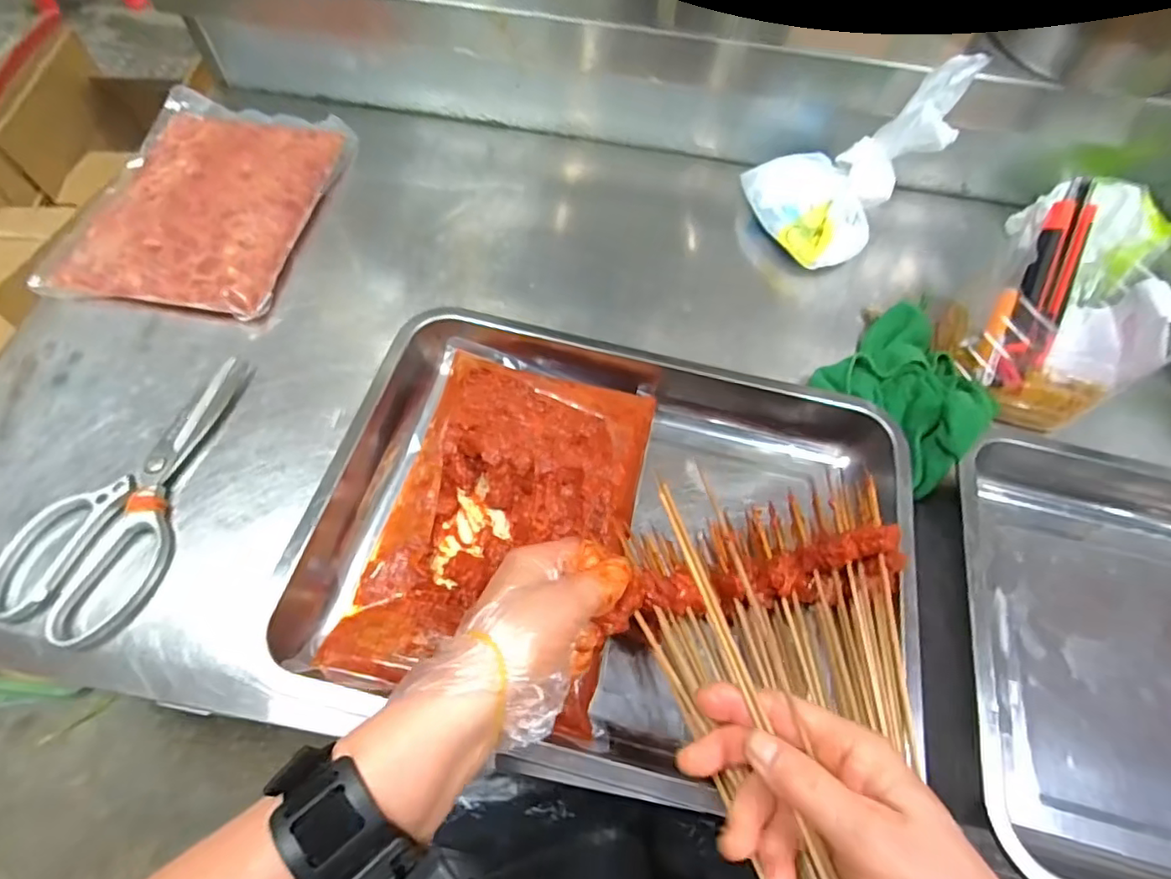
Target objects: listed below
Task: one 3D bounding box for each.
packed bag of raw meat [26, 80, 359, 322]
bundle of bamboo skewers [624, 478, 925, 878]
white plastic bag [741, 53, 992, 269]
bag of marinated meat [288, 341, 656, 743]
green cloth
[{"bbox_3d":[-0.358,-0.238,0.565,0.200,0.032,0.274,9,62,2],"label":"packed bag of raw meat"},{"bbox_3d":[0.115,0.175,0.288,0.164,0.074,0.352,0,53,-3],"label":"bundle of bamboo skewers"},{"bbox_3d":[0.229,-0.249,0.520,0.146,0.133,0.124,22,64,9],"label":"white plastic bag"},{"bbox_3d":[-0.054,0.055,0.416,0.168,0.028,0.248,13,63,4],"label":"bag of marinated meat"},{"bbox_3d":[0.271,-0.051,0.472,0.145,0.055,0.120,-39,70,-20],"label":"green cloth"}]

